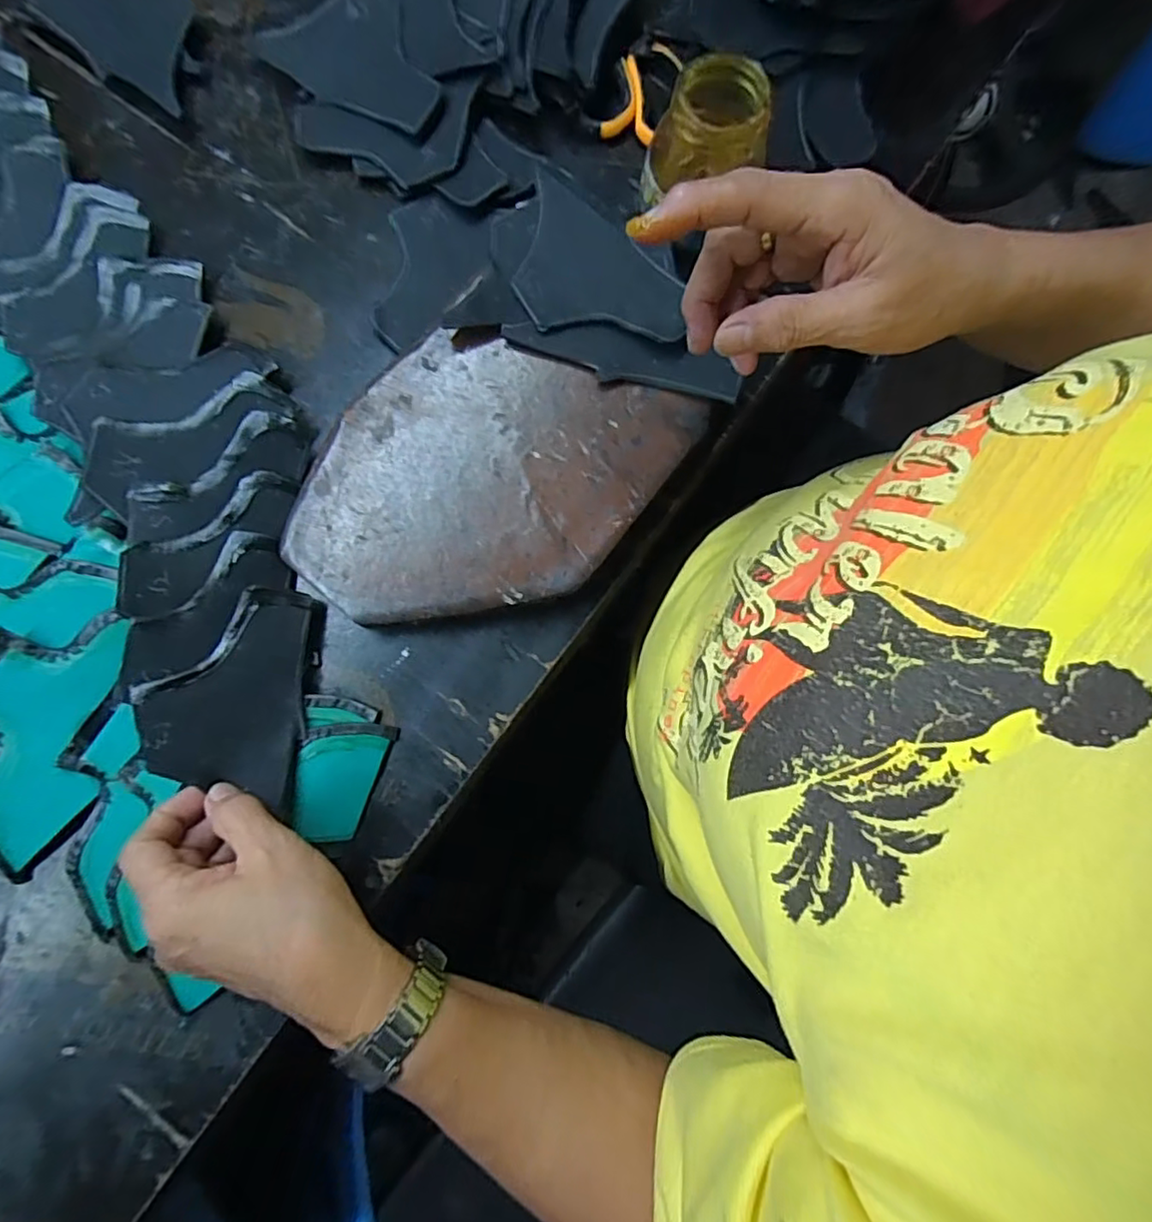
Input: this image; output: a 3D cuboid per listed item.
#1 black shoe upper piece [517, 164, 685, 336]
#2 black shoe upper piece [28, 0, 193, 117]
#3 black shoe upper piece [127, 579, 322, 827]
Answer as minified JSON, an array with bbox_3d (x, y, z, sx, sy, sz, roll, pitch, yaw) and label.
[{"bbox_3d":[0.018,-0.217,0.371,0.100,0.006,0.099,8,82,9],"label":"black shoe upper piece"},{"bbox_3d":[-0.306,-0.414,0.424,0.133,0.015,0.085,41,82,7],"label":"black shoe upper piece"},{"bbox_3d":[-0.185,0.042,0.325,0.077,0.005,0.115,11,71,-28],"label":"black shoe upper piece"}]

